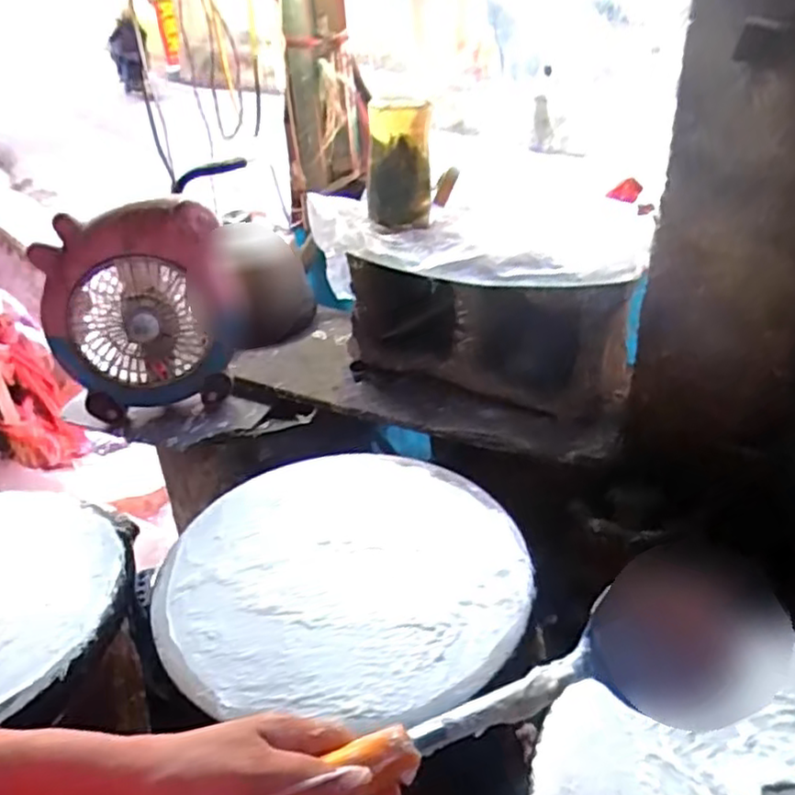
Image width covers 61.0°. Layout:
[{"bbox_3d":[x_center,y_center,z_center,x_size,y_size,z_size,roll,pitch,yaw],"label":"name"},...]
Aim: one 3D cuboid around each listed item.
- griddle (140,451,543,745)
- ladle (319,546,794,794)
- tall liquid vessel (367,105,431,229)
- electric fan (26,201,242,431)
[{"bbox_3d":[-0.054,0.169,0.710,0.365,0.016,0.354,-2,32,1],"label":"griddle"},{"bbox_3d":[0.064,0.194,0.412,0.410,0.085,0.085,-11,33,-20],"label":"ladle"},{"bbox_3d":[0.002,-0.320,0.955,0.088,0.160,0.096,-2,32,2],"label":"tall liquid vessel"},{"bbox_3d":[-0.353,-0.110,0.945,0.243,0.286,0.102,-21,36,-25],"label":"electric fan"}]

